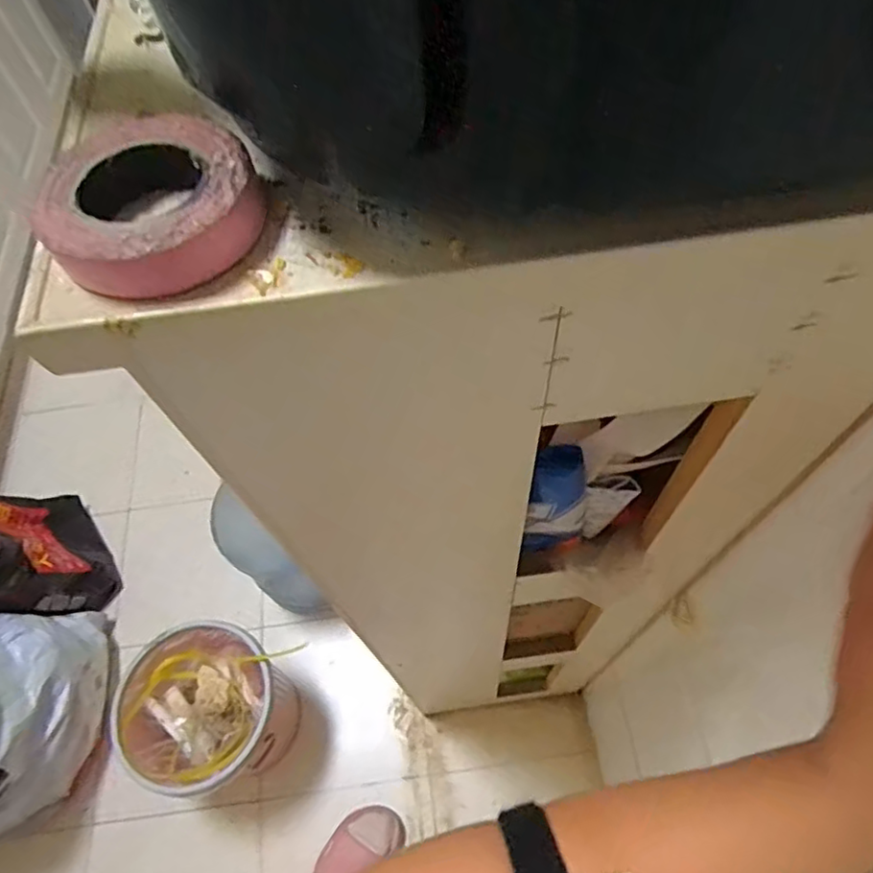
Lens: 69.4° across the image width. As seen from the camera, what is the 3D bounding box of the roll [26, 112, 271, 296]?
[{"bbox_3d":[-0.076,-0.065,0.176,0.054,0.021,0.055,-2,61,3],"label":"roll"}]

